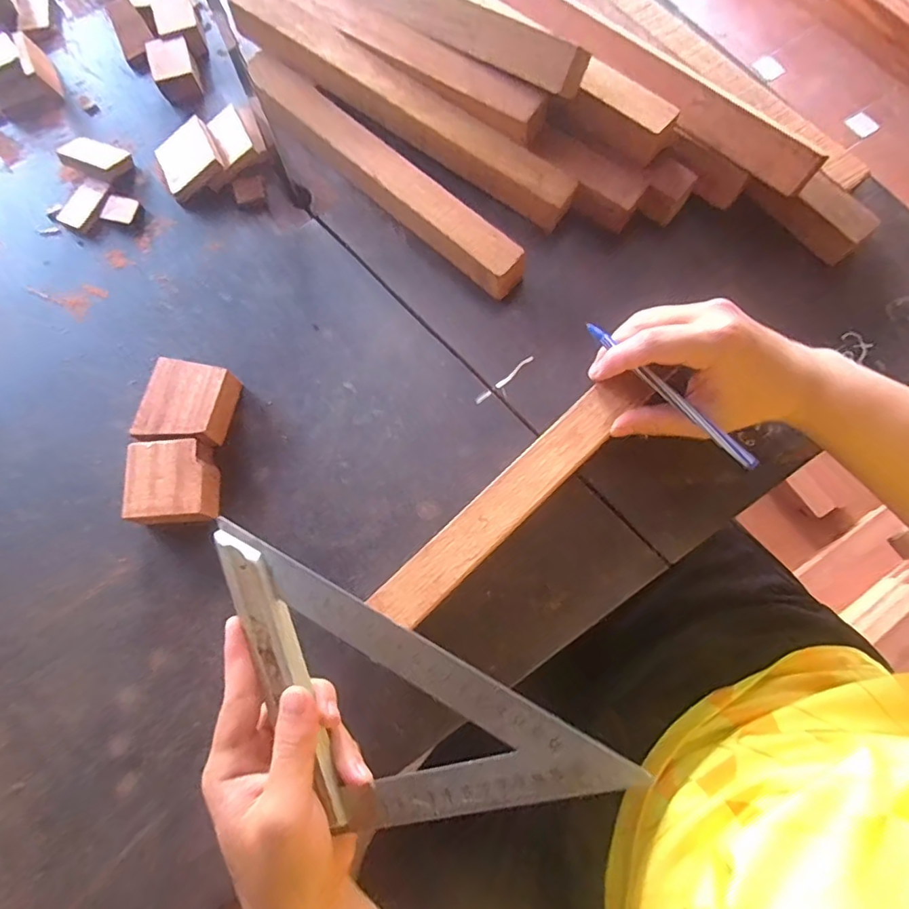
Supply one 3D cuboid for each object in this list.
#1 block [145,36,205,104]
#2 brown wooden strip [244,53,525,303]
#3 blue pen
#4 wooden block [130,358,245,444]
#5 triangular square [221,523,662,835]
[{"bbox_3d":[-0.258,-0.356,0.499,0.037,0.025,0.053,-16,74,-3],"label":"block"},{"bbox_3d":[-0.064,-0.237,0.456,0.309,0.037,0.041,43,79,12],"label":"brown wooden strip"},{"bbox_3d":[0.142,-0.041,0.354,0.011,0.008,0.139,-43,78,-10],"label":"blue pen"},{"bbox_3d":[-0.197,-0.036,0.404,0.059,0.026,0.060,7,74,3],"label":"wooden block"},{"bbox_3d":[-0.045,0.134,0.296,0.250,0.010,0.107,28,98,15],"label":"triangular square"}]

